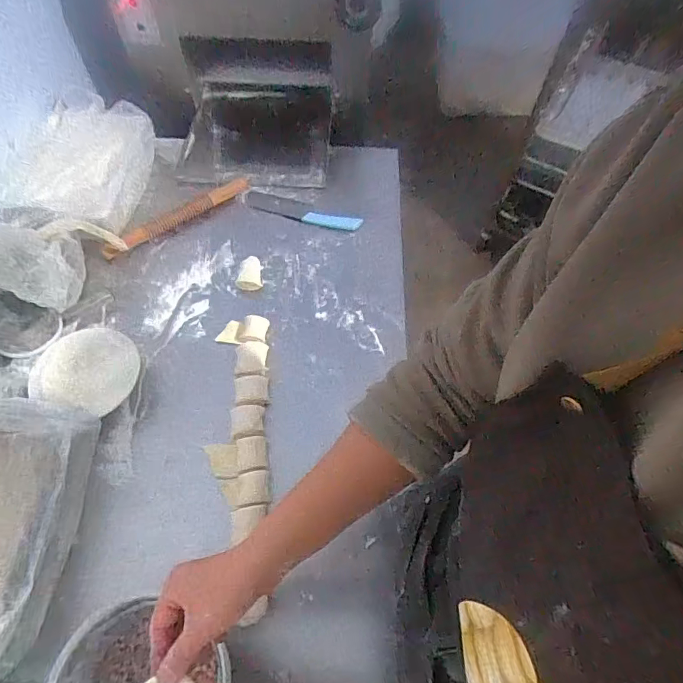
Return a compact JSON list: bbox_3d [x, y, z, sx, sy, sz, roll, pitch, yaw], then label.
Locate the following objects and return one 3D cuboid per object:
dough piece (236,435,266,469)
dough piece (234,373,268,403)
[{"bbox_3d":[-0.142,0.178,0.727,0.044,0.030,0.049,-9,61,-7],"label":"dough piece"},{"bbox_3d":[-0.152,0.081,0.787,0.058,0.030,0.051,-10,61,-7],"label":"dough piece"}]

